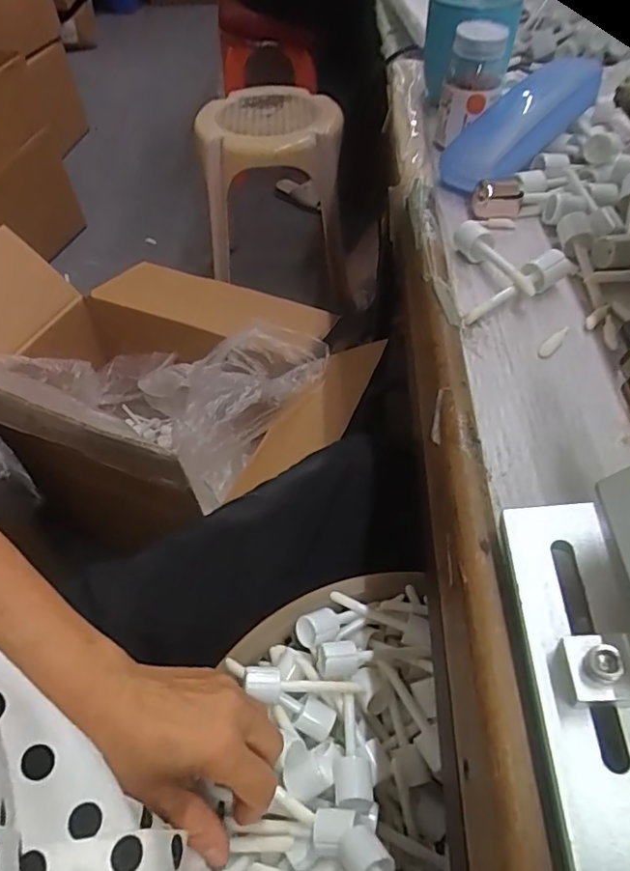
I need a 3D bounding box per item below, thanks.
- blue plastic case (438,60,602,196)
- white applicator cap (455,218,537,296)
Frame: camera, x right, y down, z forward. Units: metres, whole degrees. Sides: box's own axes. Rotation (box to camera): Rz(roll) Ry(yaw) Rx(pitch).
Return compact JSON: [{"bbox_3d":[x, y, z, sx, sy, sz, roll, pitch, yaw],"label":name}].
[{"bbox_3d":[0.155,-0.233,0.409,0.135,0.033,0.063,-41,59,-8],"label":"blue plastic case"},{"bbox_3d":[0.113,-0.114,0.348,0.016,0.022,0.067,-23,53,-15],"label":"white applicator cap"}]

